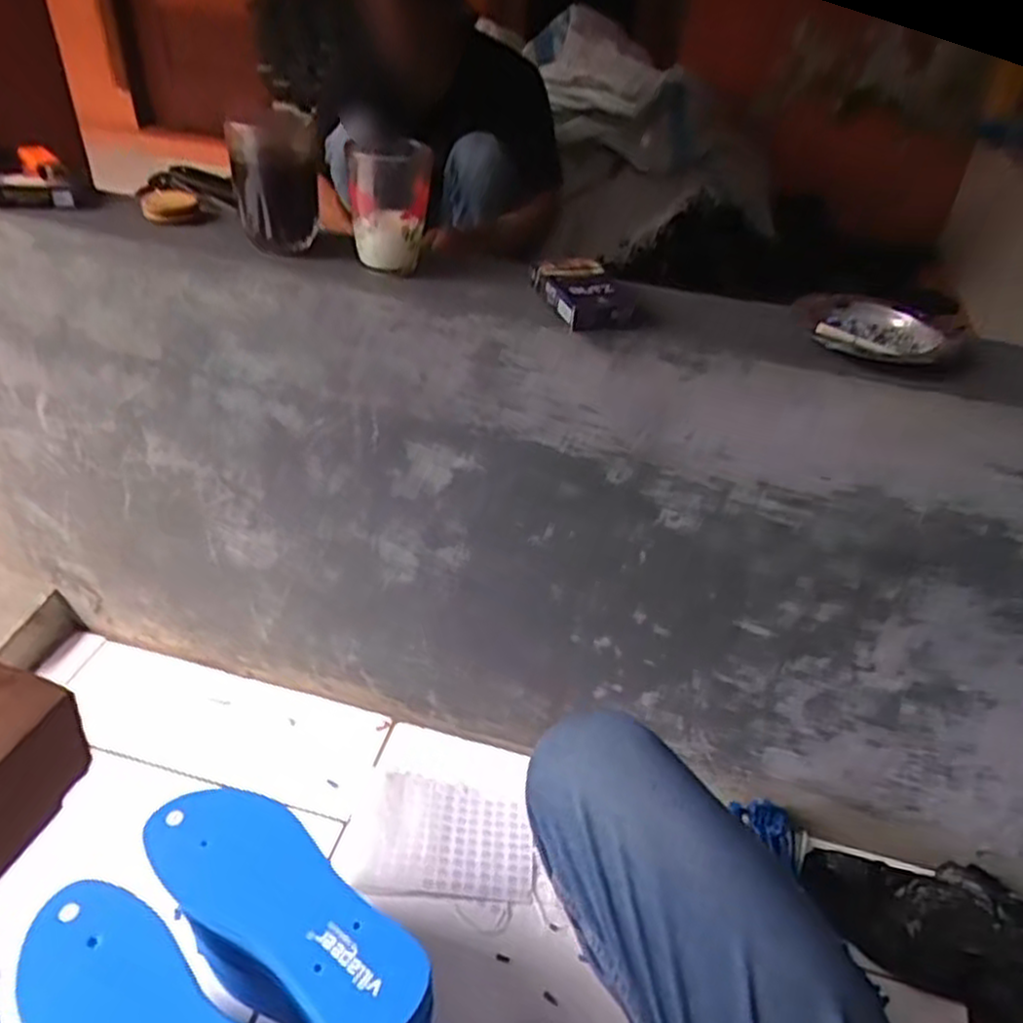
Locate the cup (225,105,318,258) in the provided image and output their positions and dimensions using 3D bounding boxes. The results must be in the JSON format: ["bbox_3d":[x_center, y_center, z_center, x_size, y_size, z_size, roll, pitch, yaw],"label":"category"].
[{"bbox_3d":[-0.196,-0.275,0.647,0.065,0.097,0.056,-4,40,-11],"label":"cup"}]

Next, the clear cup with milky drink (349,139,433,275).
[{"bbox_3d":[-0.098,-0.249,0.630,0.064,0.096,0.060,-1,39,-8],"label":"clear cup with milky drink"}]

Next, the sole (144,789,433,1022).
[{"bbox_3d":[-0.162,0.277,0.557,0.236,0.021,0.086,25,43,23],"label":"sole"}]

